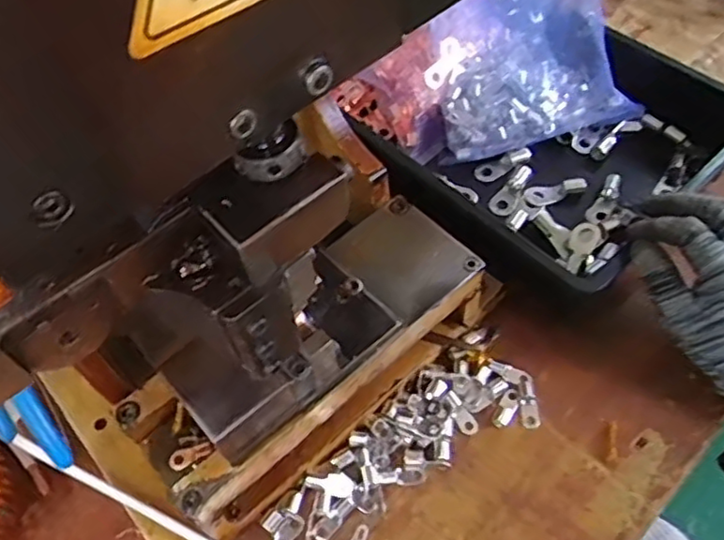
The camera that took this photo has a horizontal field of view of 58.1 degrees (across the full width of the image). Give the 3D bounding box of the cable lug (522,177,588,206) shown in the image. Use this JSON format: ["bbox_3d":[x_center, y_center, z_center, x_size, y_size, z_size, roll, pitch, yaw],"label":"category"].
[{"bbox_3d":[0.169,-0.067,0.569,0.053,0.010,0.020,-15,54,16],"label":"cable lug"}]

